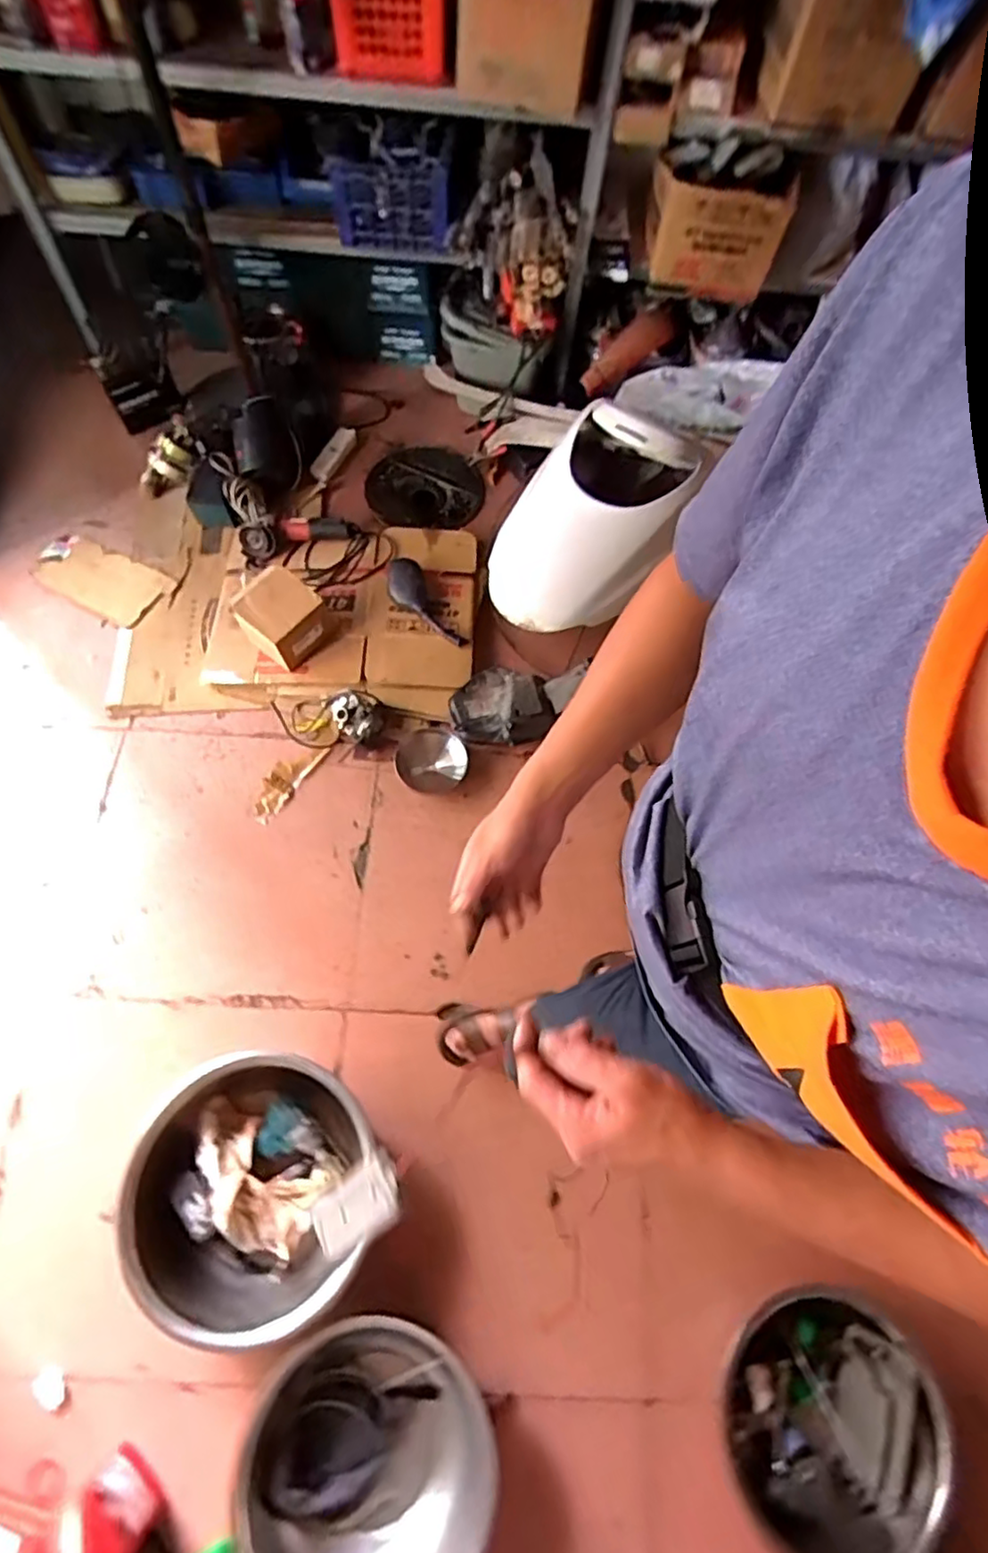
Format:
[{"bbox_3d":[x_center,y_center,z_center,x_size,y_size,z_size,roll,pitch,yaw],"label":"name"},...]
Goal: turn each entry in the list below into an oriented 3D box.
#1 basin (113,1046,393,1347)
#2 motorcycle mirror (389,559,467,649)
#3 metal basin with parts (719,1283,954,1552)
[{"bbox_3d":[-0.406,0.699,1.118,0.385,0.140,0.397,1,68,-3],"label":"basin"},{"bbox_3d":[-0.178,-0.431,1.615,0.104,0.051,0.259,-30,72,-14],"label":"motorcycle mirror"},{"bbox_3d":[0.537,1.038,1.039,0.306,0.130,0.346,14,67,2],"label":"metal basin with parts"}]

